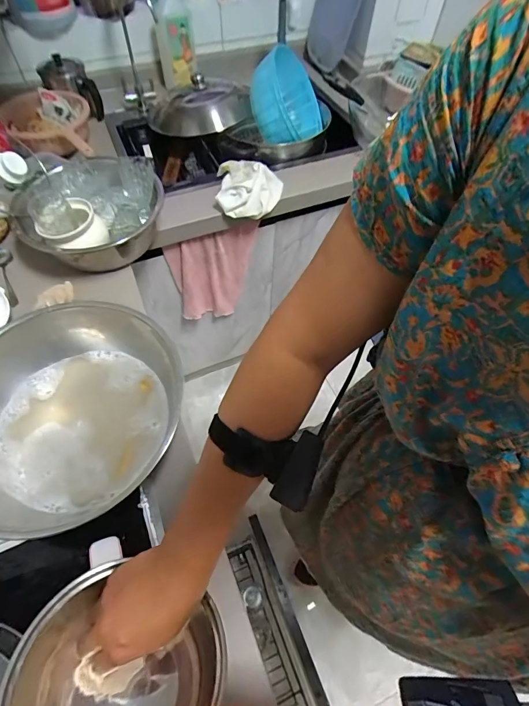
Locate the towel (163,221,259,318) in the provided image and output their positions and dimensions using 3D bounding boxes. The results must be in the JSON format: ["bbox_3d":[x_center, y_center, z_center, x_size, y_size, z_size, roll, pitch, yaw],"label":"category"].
[{"bbox_3d":[-0.132,-0.206,1.007,0.230,0.307,0.056,-13,59,-9],"label":"towel"}]

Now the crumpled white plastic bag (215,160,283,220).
[{"bbox_3d":[-0.036,-0.383,0.844,0.148,0.067,0.145,3,58,0],"label":"crumpled white plastic bag"}]

